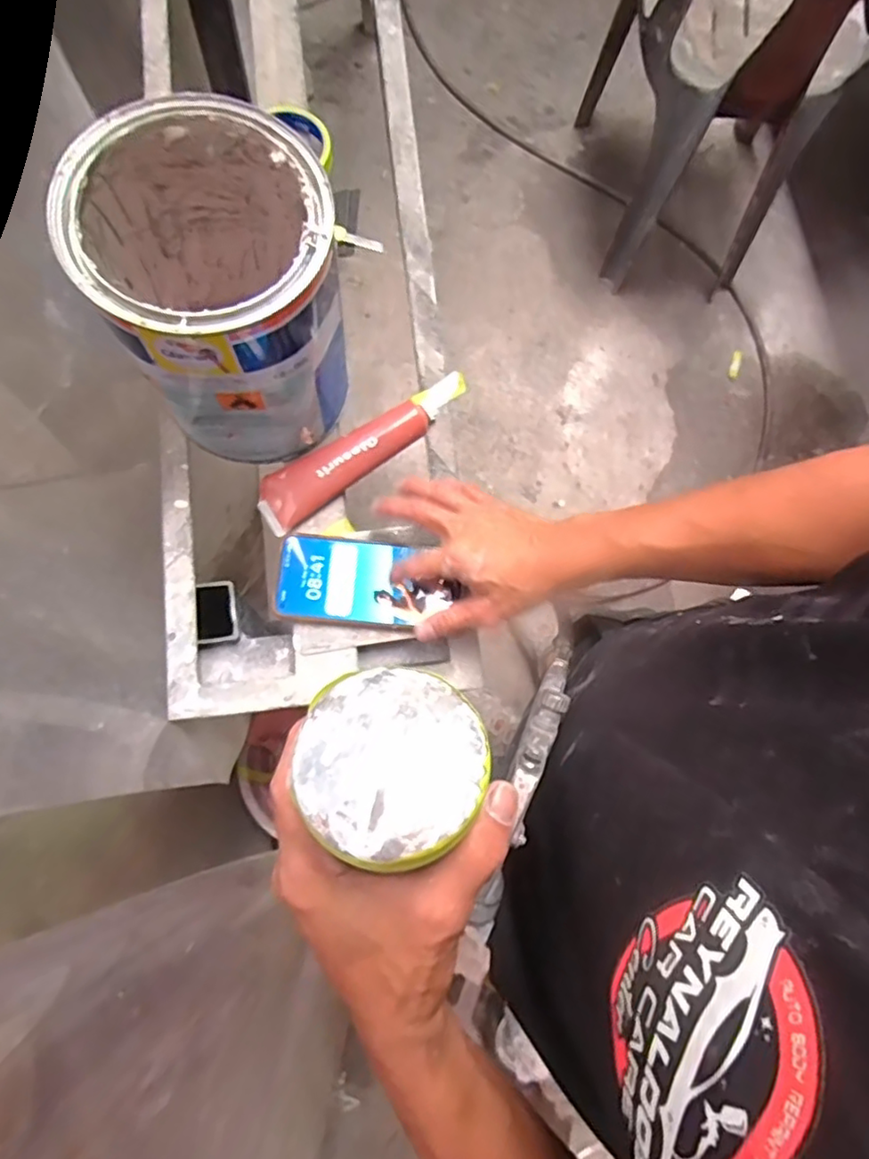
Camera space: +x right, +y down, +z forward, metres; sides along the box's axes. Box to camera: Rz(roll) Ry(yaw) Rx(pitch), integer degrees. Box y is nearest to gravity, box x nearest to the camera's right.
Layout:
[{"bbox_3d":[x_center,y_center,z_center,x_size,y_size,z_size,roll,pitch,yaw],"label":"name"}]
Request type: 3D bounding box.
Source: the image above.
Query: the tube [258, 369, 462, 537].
[{"bbox_3d":[-0.063,-0.119,0.554,0.212,0.026,0.044,-37,82,-8],"label":"tube"}]

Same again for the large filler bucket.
[{"bbox_3d":[-0.150,-0.208,0.467,0.158,0.194,0.175,-26,81,-7],"label":"large filler bucket"}]

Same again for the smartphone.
[{"bbox_3d":[-0.060,0.001,0.538,0.153,0.012,0.073,4,79,2],"label":"smartphone"}]

